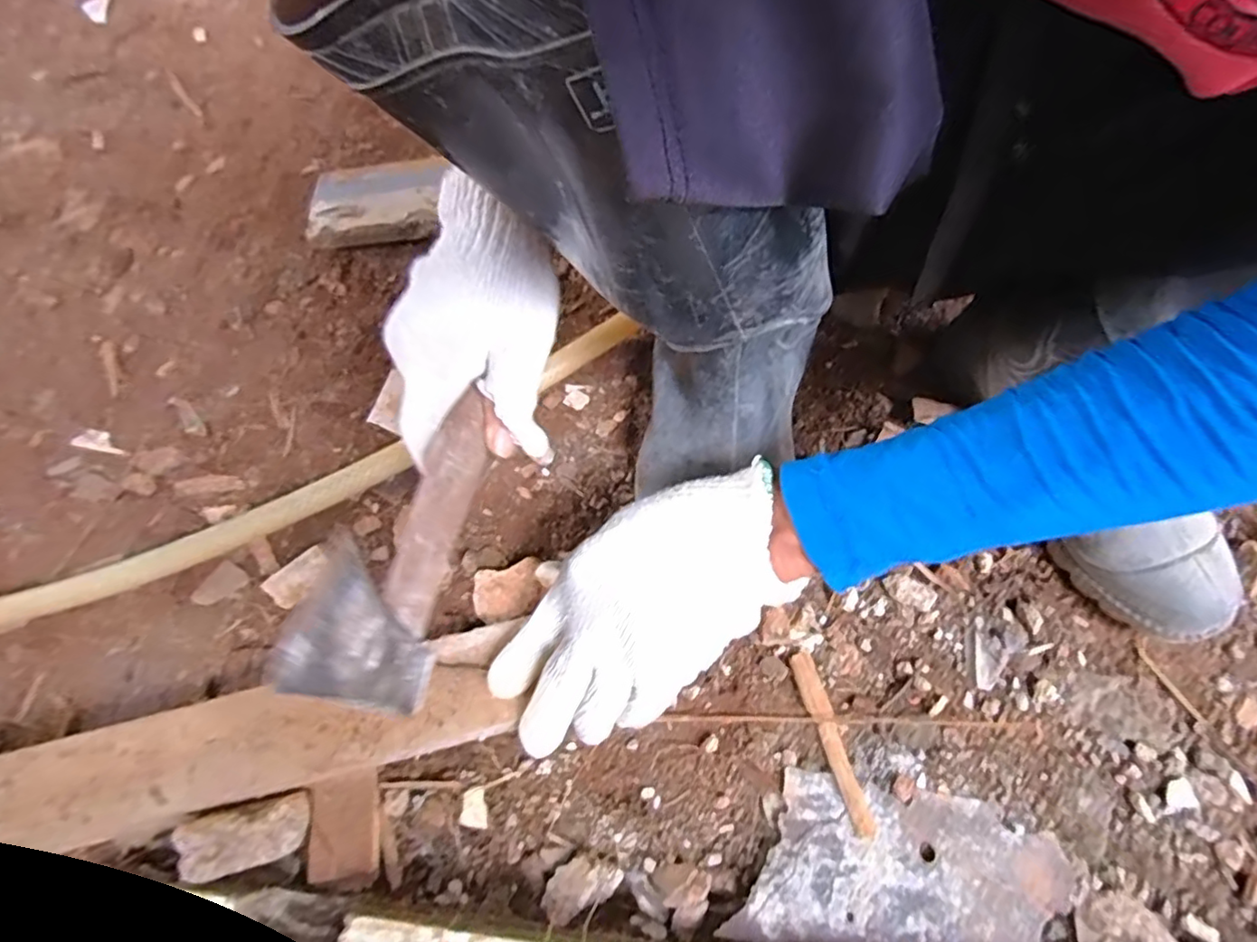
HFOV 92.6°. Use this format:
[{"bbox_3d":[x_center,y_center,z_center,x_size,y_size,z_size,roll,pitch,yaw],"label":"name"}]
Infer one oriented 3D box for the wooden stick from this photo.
[{"bbox_3d":[0.117,0.155,0.348,0.013,0.006,0.099,-14,66,-4],"label":"wooden stick"}]

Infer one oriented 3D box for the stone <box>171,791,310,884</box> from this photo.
[{"bbox_3d":[-0.208,0.196,0.323,0.058,0.030,0.031,-13,66,-4],"label":"stone"}]

